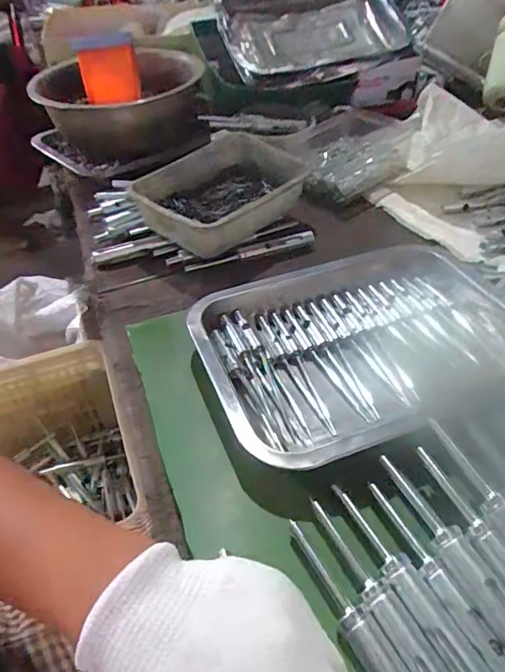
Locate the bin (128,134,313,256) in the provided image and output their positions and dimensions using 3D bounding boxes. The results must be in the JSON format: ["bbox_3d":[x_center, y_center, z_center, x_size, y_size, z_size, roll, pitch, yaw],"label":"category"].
[{"bbox_3d":[-0.027,-0.161,0.555,0.138,0.052,0.177,30,53,28],"label":"bin"}]

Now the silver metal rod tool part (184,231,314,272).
[{"bbox_3d":[0.000,-0.090,0.529,0.144,0.010,0.016,-16,47,-13],"label":"silver metal rod tool part"}]

